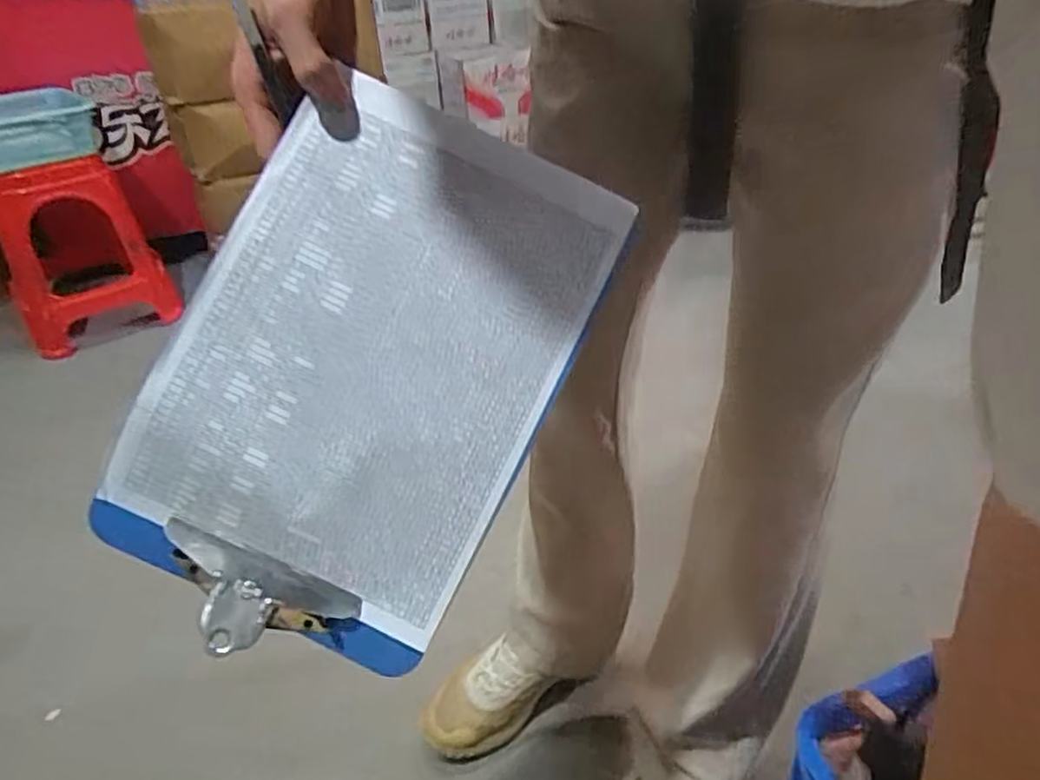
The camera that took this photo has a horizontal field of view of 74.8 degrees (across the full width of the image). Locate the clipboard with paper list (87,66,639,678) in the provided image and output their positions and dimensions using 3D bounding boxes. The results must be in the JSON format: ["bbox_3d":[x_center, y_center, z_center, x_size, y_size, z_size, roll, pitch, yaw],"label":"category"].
[{"bbox_3d":[-0.091,-0.011,0.399,0.207,0.313,0.018,27,-2,-3],"label":"clipboard with paper list"}]

